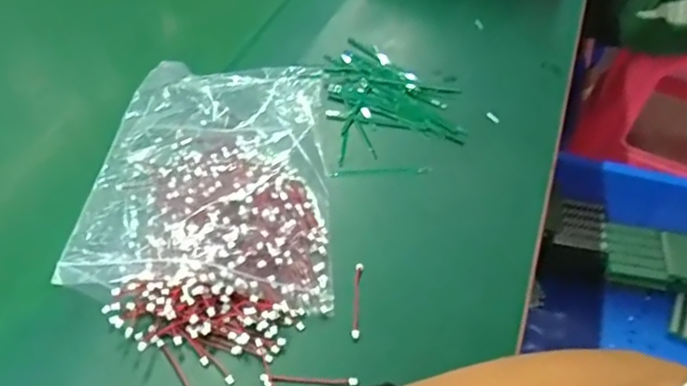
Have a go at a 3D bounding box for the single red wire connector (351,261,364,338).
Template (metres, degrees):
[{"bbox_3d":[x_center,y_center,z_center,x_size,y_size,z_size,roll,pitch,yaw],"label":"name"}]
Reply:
[{"bbox_3d":[0.010,0.072,0.401,0.005,0.008,0.055,4,47,1],"label":"single red wire connector"}]

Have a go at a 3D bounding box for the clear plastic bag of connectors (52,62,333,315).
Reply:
[{"bbox_3d":[-0.094,-0.024,0.460,0.166,0.031,0.241,2,48,-3],"label":"clear plastic bag of connectors"}]

